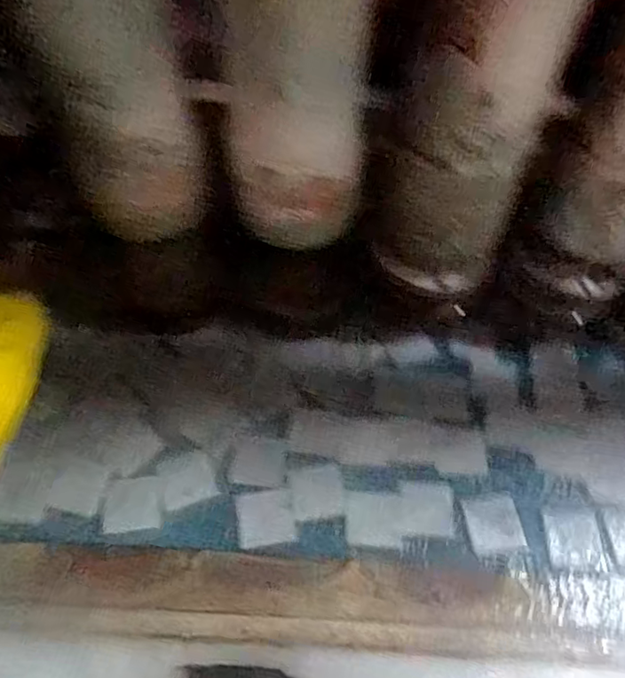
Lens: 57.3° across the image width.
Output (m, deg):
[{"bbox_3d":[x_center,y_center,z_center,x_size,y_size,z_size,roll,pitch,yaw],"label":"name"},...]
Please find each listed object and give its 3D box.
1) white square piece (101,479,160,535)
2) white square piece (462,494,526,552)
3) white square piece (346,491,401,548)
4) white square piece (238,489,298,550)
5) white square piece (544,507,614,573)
[{"bbox_3d":[-0.161,0.149,0.514,0.049,0.004,0.046,-5,60,-3],"label":"white square piece"},{"bbox_3d":[0.162,0.164,0.509,0.045,0.004,0.047,-7,60,-4],"label":"white square piece"},{"bbox_3d":[0.055,0.160,0.511,0.048,0.004,0.047,3,60,1],"label":"white square piece"},{"bbox_3d":[-0.041,0.160,0.511,0.049,0.004,0.048,-8,60,-5],"label":"white square piece"},{"bbox_3d":[0.231,0.174,0.500,0.050,0.004,0.054,2,60,1],"label":"white square piece"}]

